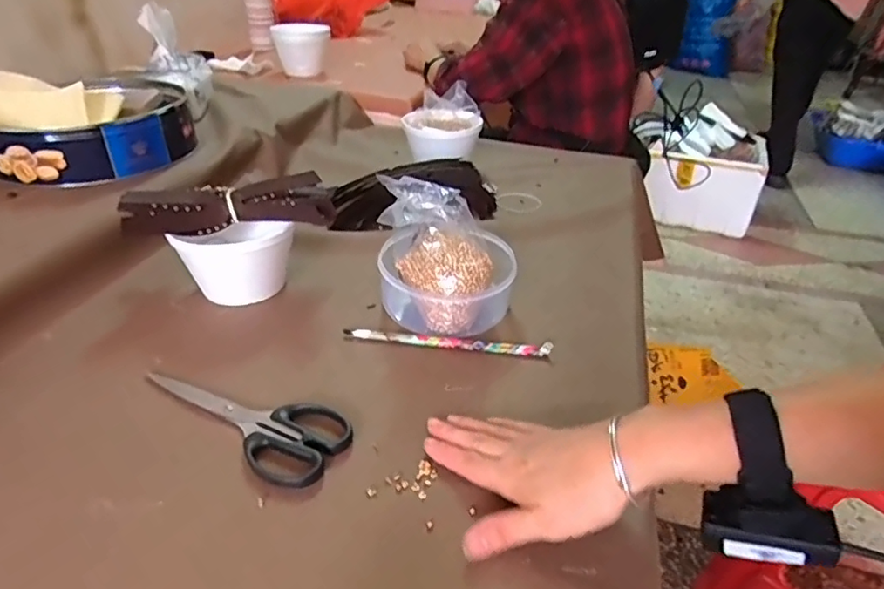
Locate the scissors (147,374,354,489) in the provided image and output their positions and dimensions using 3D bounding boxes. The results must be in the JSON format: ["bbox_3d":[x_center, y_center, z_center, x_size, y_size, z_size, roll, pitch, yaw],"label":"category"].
[{"bbox_3d":[-0.159,0.089,0.467,0.185,0.009,0.074,23,39,28],"label":"scissors"}]

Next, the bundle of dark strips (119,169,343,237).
[{"bbox_3d":[-0.219,-0.094,0.598,0.210,0.044,0.071,-4,34,-8],"label":"bundle of dark strips"}]

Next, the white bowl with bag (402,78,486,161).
[{"bbox_3d":[0.002,-0.276,0.943,0.122,0.112,0.125,1,34,-1],"label":"white bowl with bag"}]

